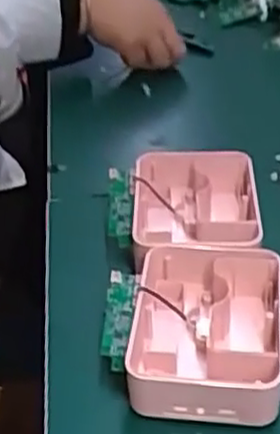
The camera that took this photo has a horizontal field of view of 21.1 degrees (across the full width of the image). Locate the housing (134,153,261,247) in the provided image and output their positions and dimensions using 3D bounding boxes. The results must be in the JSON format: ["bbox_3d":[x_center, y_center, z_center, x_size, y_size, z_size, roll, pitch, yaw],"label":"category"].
[{"bbox_3d":[0.045,0.003,0.629,0.099,0.063,0.135,1,37,1],"label":"housing"}]

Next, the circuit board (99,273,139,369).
[{"bbox_3d":[-0.015,0.072,0.523,0.022,0.011,0.070,4,62,5],"label":"circuit board"}]

